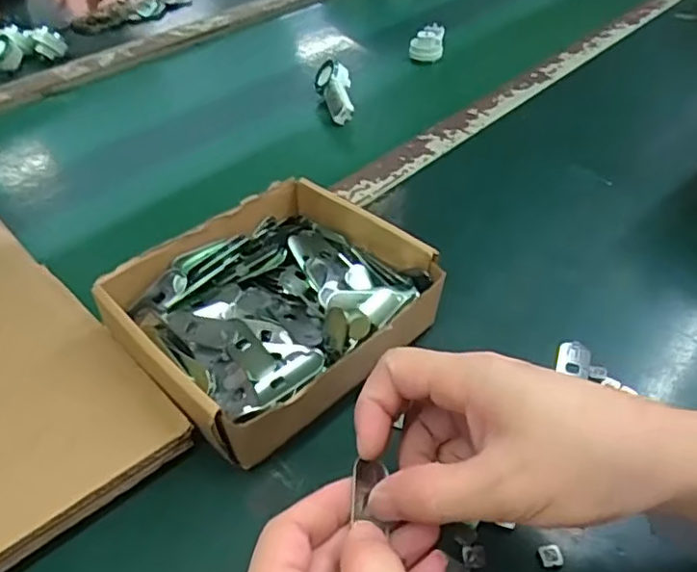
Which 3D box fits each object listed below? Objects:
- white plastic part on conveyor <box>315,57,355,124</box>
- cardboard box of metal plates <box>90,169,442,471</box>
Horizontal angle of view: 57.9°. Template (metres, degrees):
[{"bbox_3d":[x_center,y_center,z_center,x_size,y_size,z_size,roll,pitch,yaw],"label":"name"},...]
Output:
[{"bbox_3d":[-0.012,-0.201,0.660,0.037,0.023,0.084,-8,60,-10],"label":"white plastic part on conveyor"},{"bbox_3d":[-0.044,0.013,0.386,0.173,0.051,0.153,-27,48,-27],"label":"cardboard box of metal plates"}]

